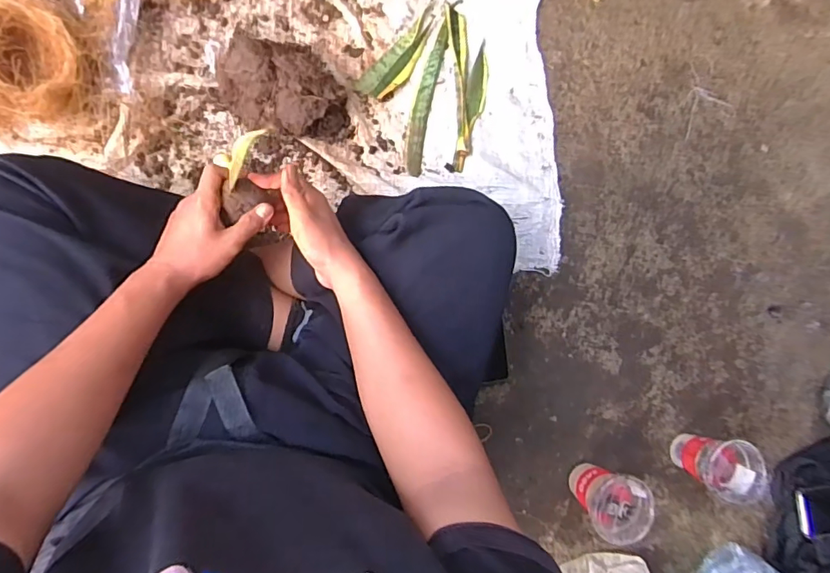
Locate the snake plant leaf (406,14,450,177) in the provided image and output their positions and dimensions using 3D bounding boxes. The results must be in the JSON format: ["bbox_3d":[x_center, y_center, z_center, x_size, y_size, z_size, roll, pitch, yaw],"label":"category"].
[{"bbox_3d":[0.018,-0.297,0.766,0.034,0.008,0.248,12,88,-9],"label":"snake plant leaf"}]

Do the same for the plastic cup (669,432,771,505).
[{"bbox_3d":[0.467,0.272,0.771,0.085,0.114,0.086,0,90,-9],"label":"plastic cup"}]

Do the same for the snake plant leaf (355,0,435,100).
[{"bbox_3d":[0.012,-0.397,0.771,0.051,0.010,0.270,39,85,-7],"label":"snake plant leaf"}]

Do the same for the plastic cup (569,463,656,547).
[{"bbox_3d":[0.284,0.315,0.742,0.088,0.114,0.091,0,90,-9],"label":"plastic cup"}]

